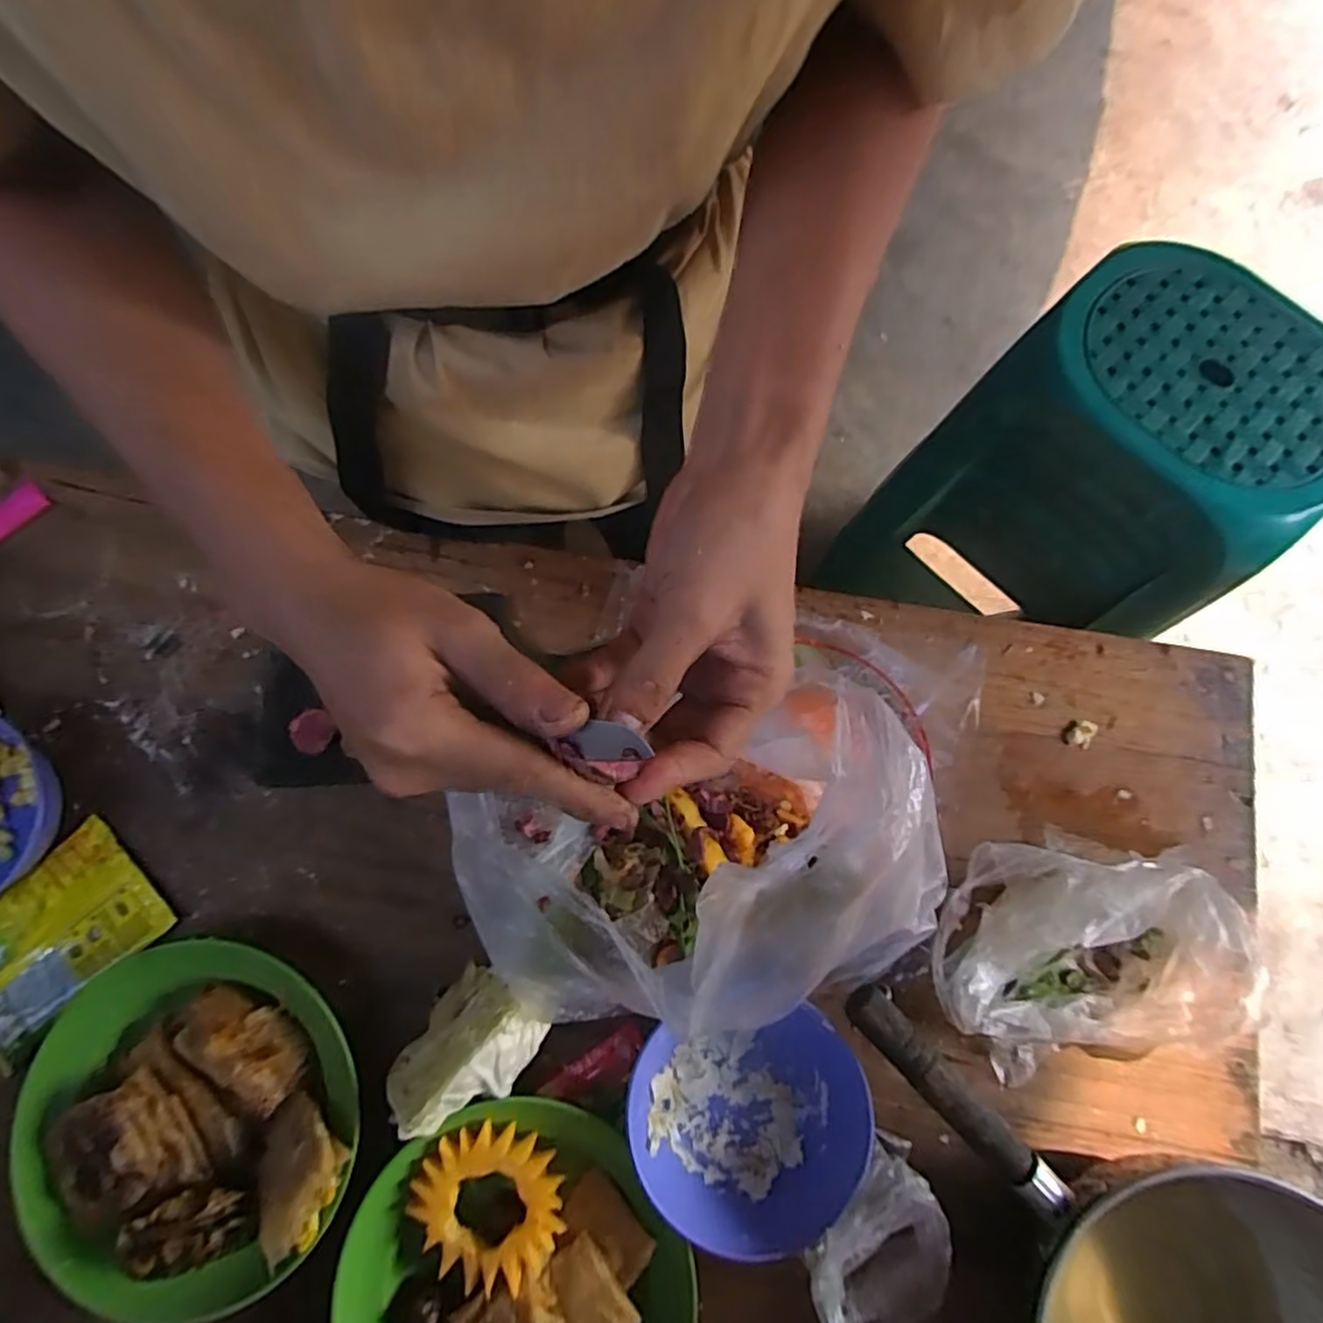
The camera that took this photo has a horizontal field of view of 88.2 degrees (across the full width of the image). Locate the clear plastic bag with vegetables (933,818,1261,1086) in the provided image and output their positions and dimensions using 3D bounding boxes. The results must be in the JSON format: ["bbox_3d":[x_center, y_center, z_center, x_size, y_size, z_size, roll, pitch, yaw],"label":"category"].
[{"bbox_3d":[0.284,0.190,0.454,0.198,0.062,0.148,-13,75,-5],"label":"clear plastic bag with vegetables"}]

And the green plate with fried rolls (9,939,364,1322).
[{"bbox_3d":[-0.302,0.289,0.431,0.220,0.038,0.202,0,74,-1],"label":"green plate with fried rolls"}]

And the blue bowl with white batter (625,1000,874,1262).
[{"bbox_3d":[0.055,0.300,0.435,0.142,0.043,0.130,0,74,-1],"label":"blue bowl with white batter"}]

